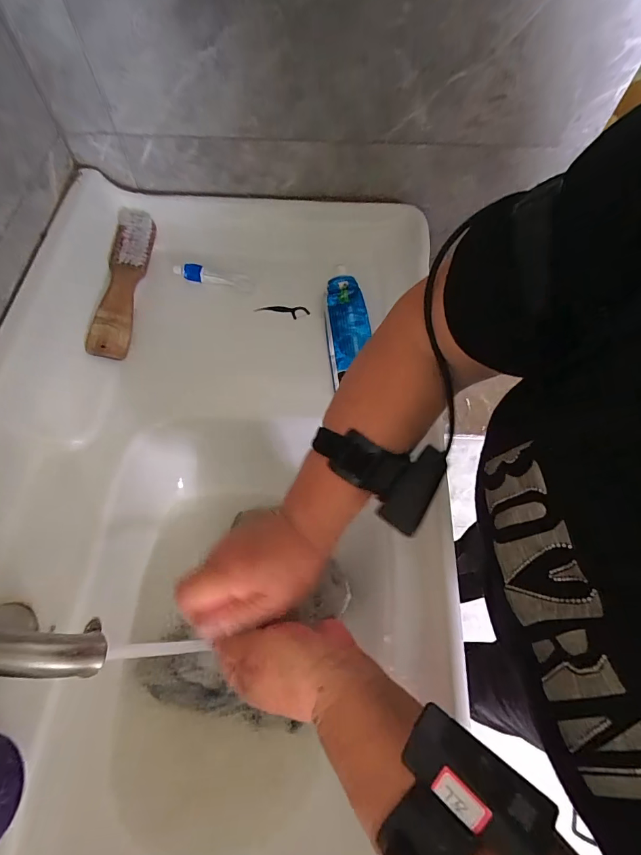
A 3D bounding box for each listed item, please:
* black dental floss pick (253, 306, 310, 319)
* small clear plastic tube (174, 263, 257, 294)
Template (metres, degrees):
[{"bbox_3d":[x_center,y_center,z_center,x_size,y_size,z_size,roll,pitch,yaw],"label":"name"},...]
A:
[{"bbox_3d":[-0.051,-0.153,0.538,0.072,0.005,0.018,-2,63,-1],"label":"black dental floss pick"},{"bbox_3d":[-0.141,-0.200,0.539,0.104,0.015,0.024,10,63,-8],"label":"small clear plastic tube"}]

